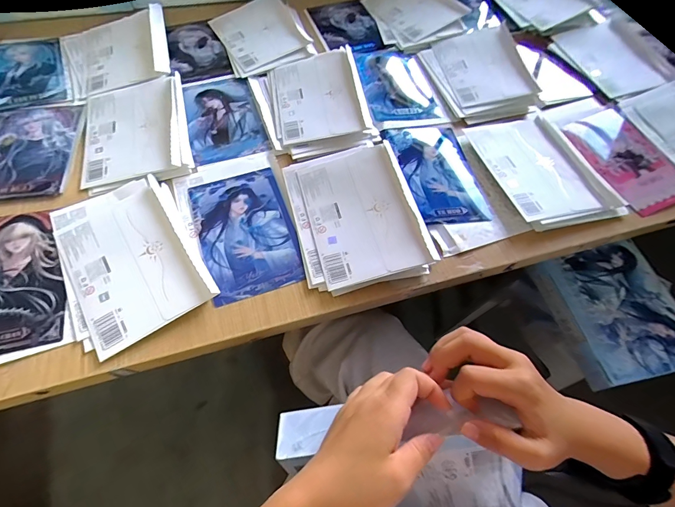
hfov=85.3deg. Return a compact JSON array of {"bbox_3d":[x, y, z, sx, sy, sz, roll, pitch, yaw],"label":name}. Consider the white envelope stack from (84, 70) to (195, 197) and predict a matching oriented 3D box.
[{"bbox_3d":[-0.276,-0.169,0.499,0.137,0.025,0.188,-13,61,-10],"label":"white envelope stack"}]

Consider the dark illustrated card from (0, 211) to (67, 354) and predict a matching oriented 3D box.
[{"bbox_3d":[-0.348,0.025,0.390,0.106,0.004,0.169,-12,61,-14],"label":"dark illustrated card"}]

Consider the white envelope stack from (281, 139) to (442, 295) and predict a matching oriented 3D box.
[{"bbox_3d":[0.016,-0.057,0.438,0.135,0.033,0.197,-12,61,-10],"label":"white envelope stack"}]

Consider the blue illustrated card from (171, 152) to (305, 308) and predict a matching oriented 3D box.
[{"bbox_3d":[-0.116,-0.039,0.444,0.128,0.007,0.198,-18,62,-13],"label":"blue illustrated card"}]

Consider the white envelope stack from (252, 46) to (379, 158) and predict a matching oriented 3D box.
[{"bbox_3d":[-0.037,-0.226,0.539,0.151,0.034,0.196,-12,61,-10],"label":"white envelope stack"}]

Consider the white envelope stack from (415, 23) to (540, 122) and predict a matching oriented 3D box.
[{"bbox_3d":[0.228,-0.297,0.592,0.149,0.031,0.192,-8,60,-8],"label":"white envelope stack"}]

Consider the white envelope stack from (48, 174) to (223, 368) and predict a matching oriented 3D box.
[{"bbox_3d":[-0.232,0.000,0.405,0.134,0.022,0.198,-27,64,-17],"label":"white envelope stack"}]

